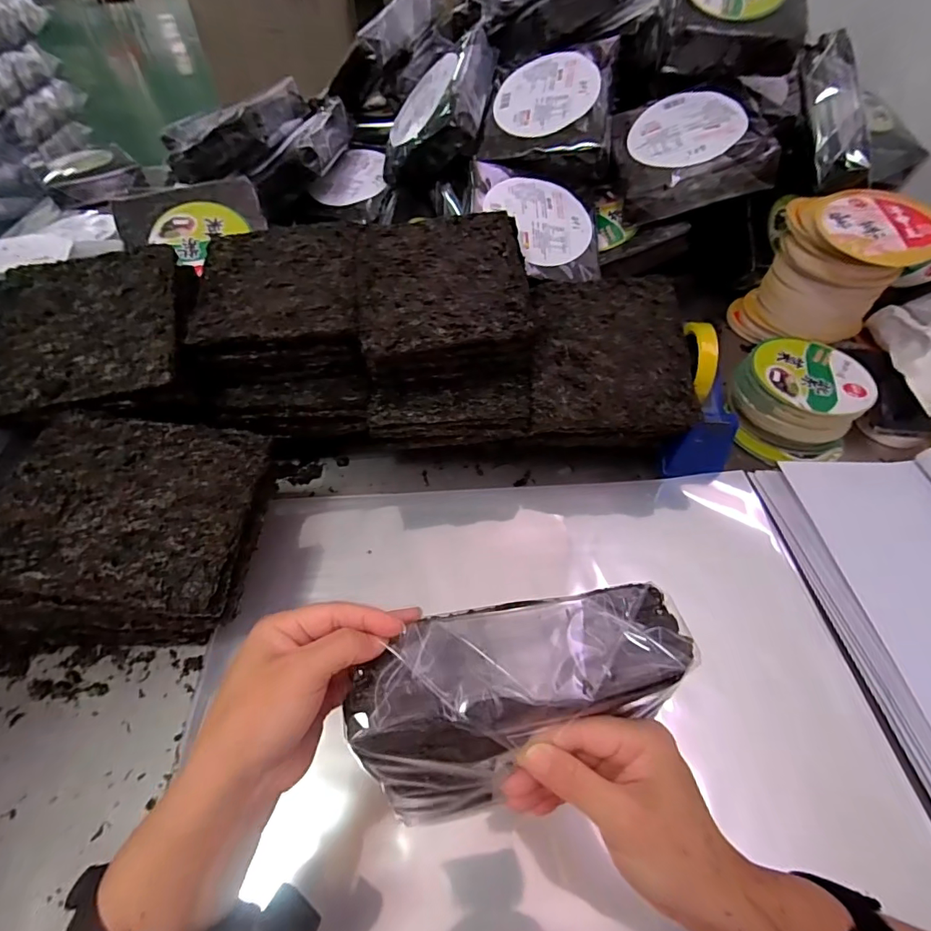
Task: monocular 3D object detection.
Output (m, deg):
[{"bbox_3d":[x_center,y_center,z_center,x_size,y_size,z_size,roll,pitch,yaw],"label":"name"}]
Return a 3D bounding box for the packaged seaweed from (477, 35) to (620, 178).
[{"bbox_3d":[0.124,-0.529,0.706,0.185,0.048,0.215,7,80,18],"label":"packaged seaweed"}]

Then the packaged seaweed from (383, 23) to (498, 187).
[{"bbox_3d":[-0.049,-0.562,0.772,0.183,0.068,0.257,-11,67,39],"label":"packaged seaweed"}]

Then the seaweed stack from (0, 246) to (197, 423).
[{"bbox_3d":[-0.387,-0.139,0.503,0.181,0.034,0.198,-9,66,-5],"label":"seaweed stack"}]

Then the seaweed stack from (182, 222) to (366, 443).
[{"bbox_3d":[-0.207,-0.163,0.578,0.173,0.138,0.217,-5,51,-3],"label":"seaweed stack"}]

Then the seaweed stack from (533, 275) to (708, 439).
[{"bbox_3d":[0.162,-0.125,0.562,0.174,0.043,0.197,-3,68,3],"label":"seaweed stack"}]

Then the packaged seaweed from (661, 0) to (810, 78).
[{"bbox_3d":[0.377,-0.656,0.675,0.185,0.057,0.204,7,81,7],"label":"packaged seaweed"}]

